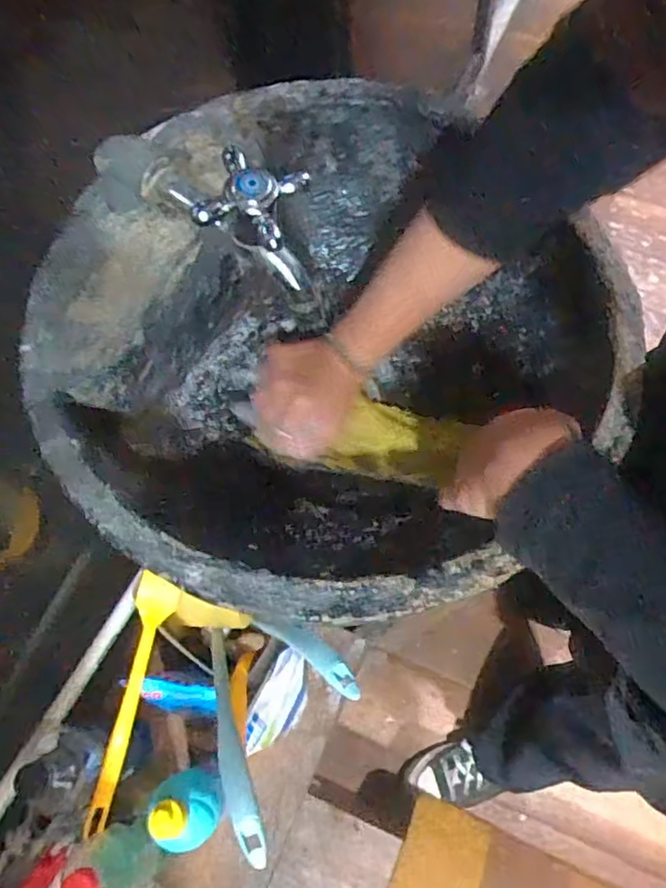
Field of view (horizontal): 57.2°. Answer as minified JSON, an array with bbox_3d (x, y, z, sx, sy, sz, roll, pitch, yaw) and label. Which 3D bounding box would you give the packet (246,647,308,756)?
[{"bbox_3d":[-0.061,0.303,0.709,0.008,0.077,0.112,0,44,44],"label":"packet"}]

